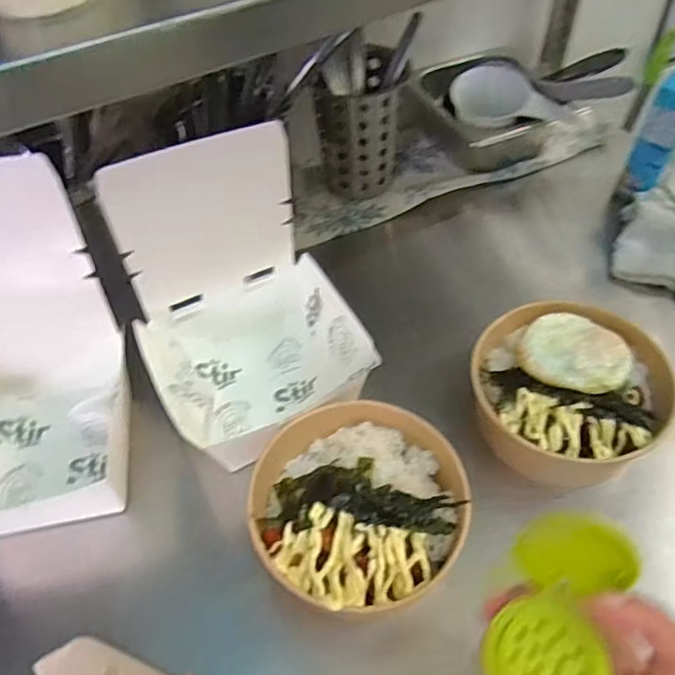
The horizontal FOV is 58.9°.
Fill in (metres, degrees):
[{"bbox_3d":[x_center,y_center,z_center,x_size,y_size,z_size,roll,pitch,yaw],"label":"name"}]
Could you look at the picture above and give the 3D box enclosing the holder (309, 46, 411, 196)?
[{"bbox_3d":[0.024,-0.220,0.630,0.090,0.120,0.073,-20,52,-13],"label":"holder"}]

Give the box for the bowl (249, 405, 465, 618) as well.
[{"bbox_3d":[0.014,0.115,0.414,0.137,0.049,0.145,-2,51,2],"label":"bowl"}]

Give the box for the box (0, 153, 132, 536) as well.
[{"bbox_3d":[-0.233,0.020,0.409,0.151,0.201,0.168,-7,51,-2],"label":"box"}]

